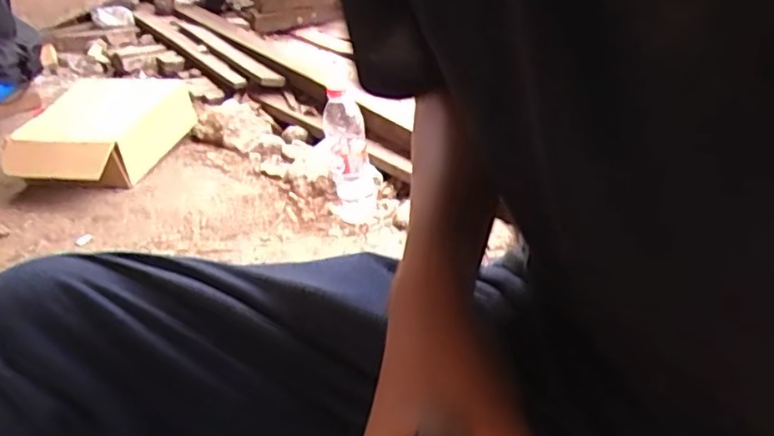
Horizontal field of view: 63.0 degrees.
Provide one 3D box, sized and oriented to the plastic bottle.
[{"bbox_3d":[-0.059,-0.106,1.036,0.089,0.211,0.091,-4,28,-1],"label":"plastic bottle"}]

